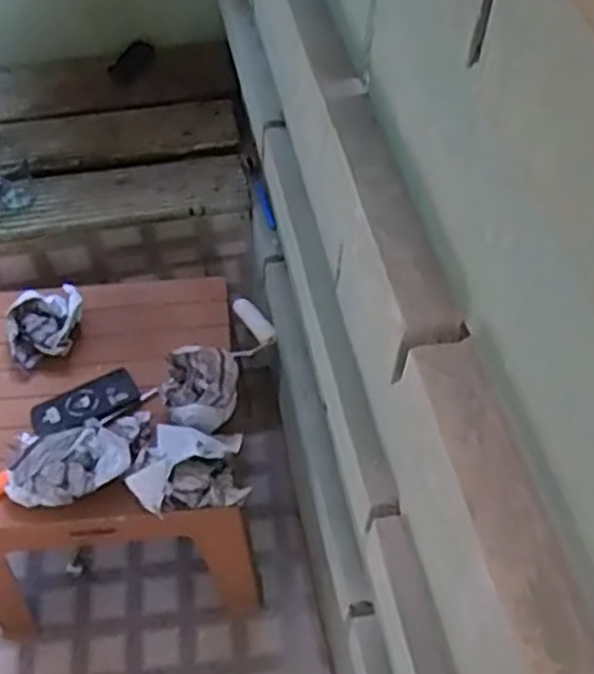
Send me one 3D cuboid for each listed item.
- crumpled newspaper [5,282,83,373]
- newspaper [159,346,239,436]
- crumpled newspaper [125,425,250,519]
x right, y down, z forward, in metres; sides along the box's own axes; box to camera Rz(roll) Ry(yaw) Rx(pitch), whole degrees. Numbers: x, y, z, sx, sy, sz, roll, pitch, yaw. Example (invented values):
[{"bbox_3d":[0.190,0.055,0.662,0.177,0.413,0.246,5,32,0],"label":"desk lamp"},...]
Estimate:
[{"bbox_3d":[-0.425,-0.017,1.300,0.132,0.092,0.106,-17,54,-14],"label":"crumpled newspaper"},{"bbox_3d":[-0.149,0.084,1.181,0.115,0.119,0.106,0,52,0],"label":"newspaper"},{"bbox_3d":[-0.162,0.184,1.122,0.170,0.088,0.128,-11,53,-9],"label":"crumpled newspaper"}]

